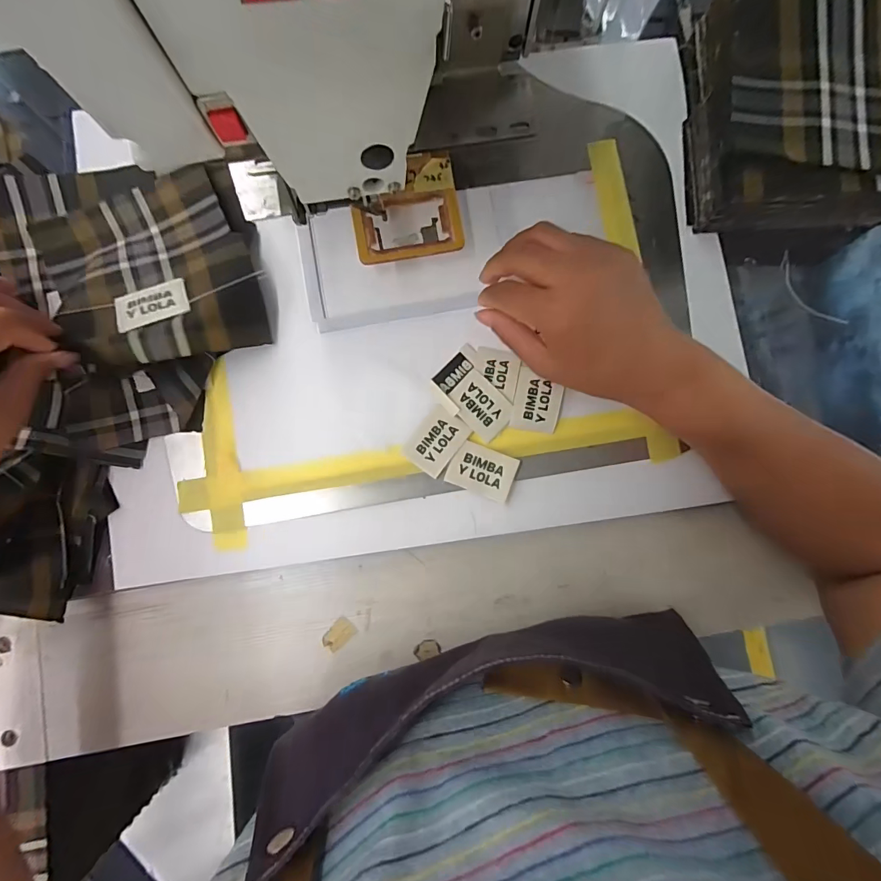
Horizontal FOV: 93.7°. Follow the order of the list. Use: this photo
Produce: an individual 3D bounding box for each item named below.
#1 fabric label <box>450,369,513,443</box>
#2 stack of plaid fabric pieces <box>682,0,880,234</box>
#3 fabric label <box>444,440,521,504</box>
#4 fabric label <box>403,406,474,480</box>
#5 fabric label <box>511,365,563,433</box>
[{"bbox_3d":[0.031,-0.026,0.316,0.034,0.006,0.047,-44,90,0],"label":"fabric label"},{"bbox_3d":[0.281,-0.260,0.314,0.157,0.047,0.188,2,84,-1],"label":"stack of plaid fabric pieces"},{"bbox_3d":[0.032,0.023,0.312,0.048,0.004,0.035,20,88,6],"label":"fabric label"},{"bbox_3d":[-0.002,0.001,0.314,0.033,0.004,0.047,37,84,3],"label":"fabric label"},{"bbox_3d":[0.074,-0.030,0.314,0.036,0.004,0.045,10,90,3],"label":"fabric label"}]

